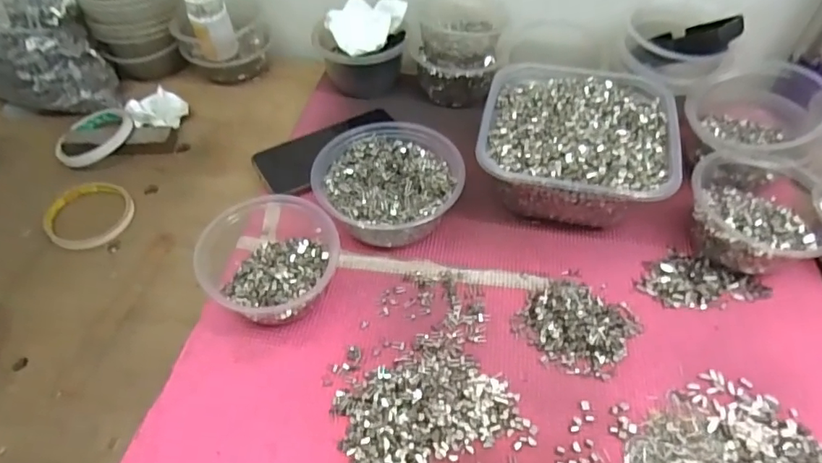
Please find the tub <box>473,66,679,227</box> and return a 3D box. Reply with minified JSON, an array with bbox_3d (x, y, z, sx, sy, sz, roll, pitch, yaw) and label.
[{"bbox_3d":[0.157,-0.082,0.524,0.174,0.078,0.176,11,51,11],"label":"tub"}]

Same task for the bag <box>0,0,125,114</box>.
[{"bbox_3d":[-0.447,-0.240,0.602,0.133,0.197,0.151,-35,58,-24],"label":"bag"}]

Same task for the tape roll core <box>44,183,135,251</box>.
[{"bbox_3d":[-0.326,-0.017,0.543,0.086,0.008,0.081,-1,53,1],"label":"tape roll core"}]

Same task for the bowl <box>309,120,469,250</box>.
[{"bbox_3d":[-0.022,-0.045,0.510,0.128,0.056,0.135,-1,50,1],"label":"bowl"}]

